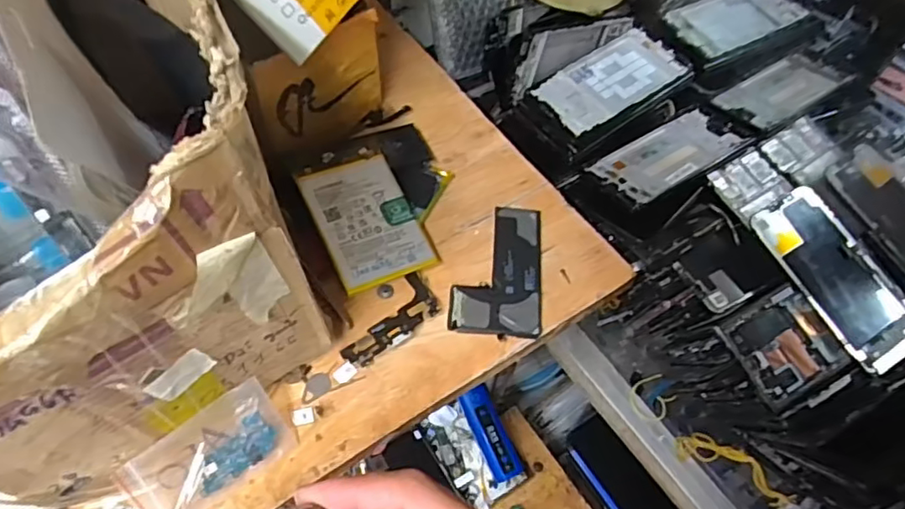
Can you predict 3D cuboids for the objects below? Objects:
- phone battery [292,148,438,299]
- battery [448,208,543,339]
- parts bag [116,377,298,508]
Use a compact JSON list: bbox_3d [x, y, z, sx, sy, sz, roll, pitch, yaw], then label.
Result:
[{"bbox_3d":[-0.058,-0.026,0.411,0.067,0.006,0.095,-20,71,-21],"label":"phone battery"},{"bbox_3d":[0.031,0.008,0.411,0.058,0.004,0.098,5,58,1],"label":"battery"},{"bbox_3d":[-0.129,0.108,0.325,0.078,0.004,0.046,-34,109,-25],"label":"parts bag"}]

